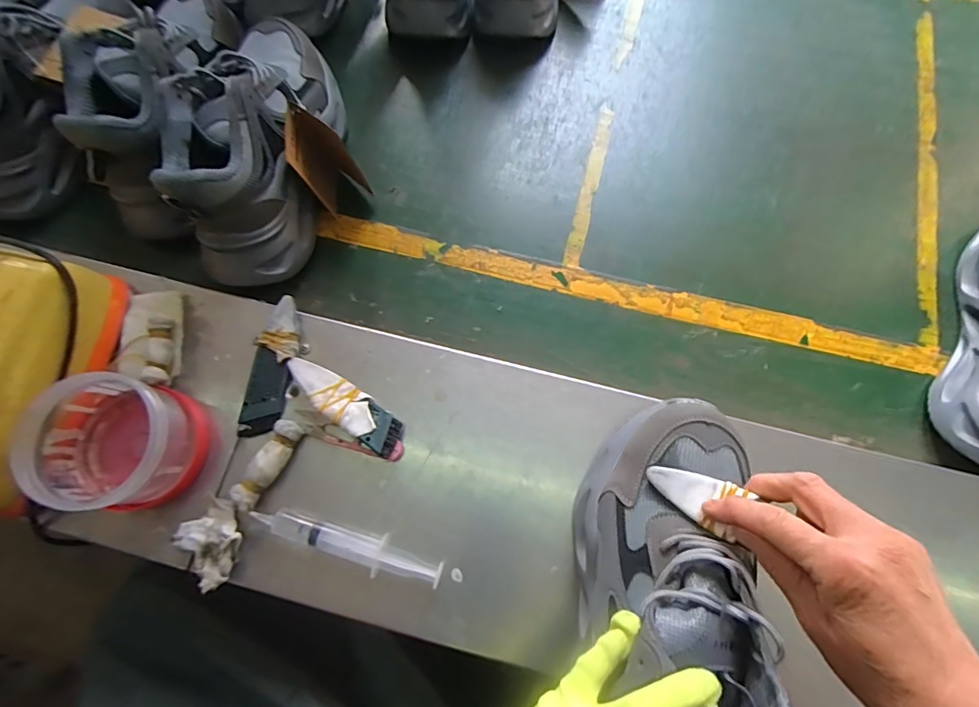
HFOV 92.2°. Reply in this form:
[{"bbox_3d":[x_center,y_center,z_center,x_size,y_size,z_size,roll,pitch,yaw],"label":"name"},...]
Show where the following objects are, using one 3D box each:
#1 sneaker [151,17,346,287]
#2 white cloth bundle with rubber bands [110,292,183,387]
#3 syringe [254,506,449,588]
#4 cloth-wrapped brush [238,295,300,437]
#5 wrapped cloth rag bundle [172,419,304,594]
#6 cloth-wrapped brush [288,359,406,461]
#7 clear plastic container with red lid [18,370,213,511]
[{"bbox_3d":[-0.229,-0.218,0.474,0.100,0.141,0.279,3,68,5],"label":"sneaker"},{"bbox_3d":[-0.313,-0.017,0.432,0.056,0.034,0.090,3,68,5],"label":"white cloth bundle with rubber bands"},{"bbox_3d":[-0.115,0.158,0.389,0.156,0.022,0.029,10,69,8],"label":"syringe"},{"bbox_3d":[-0.199,0.011,0.432,0.034,0.019,0.126,5,68,6],"label":"cloth-wrapped brush"},{"bbox_3d":[-0.212,0.117,0.393,0.050,0.020,0.137,18,70,11],"label":"wrapped cloth rag bundle"},{"bbox_3d":[-0.127,0.047,0.421,0.127,0.020,0.034,32,73,15],"label":"cloth-wrapped brush"},{"bbox_3d":[-0.302,0.072,0.385,0.103,0.067,0.108,0,74,0],"label":"clear plastic container with red lid"}]

